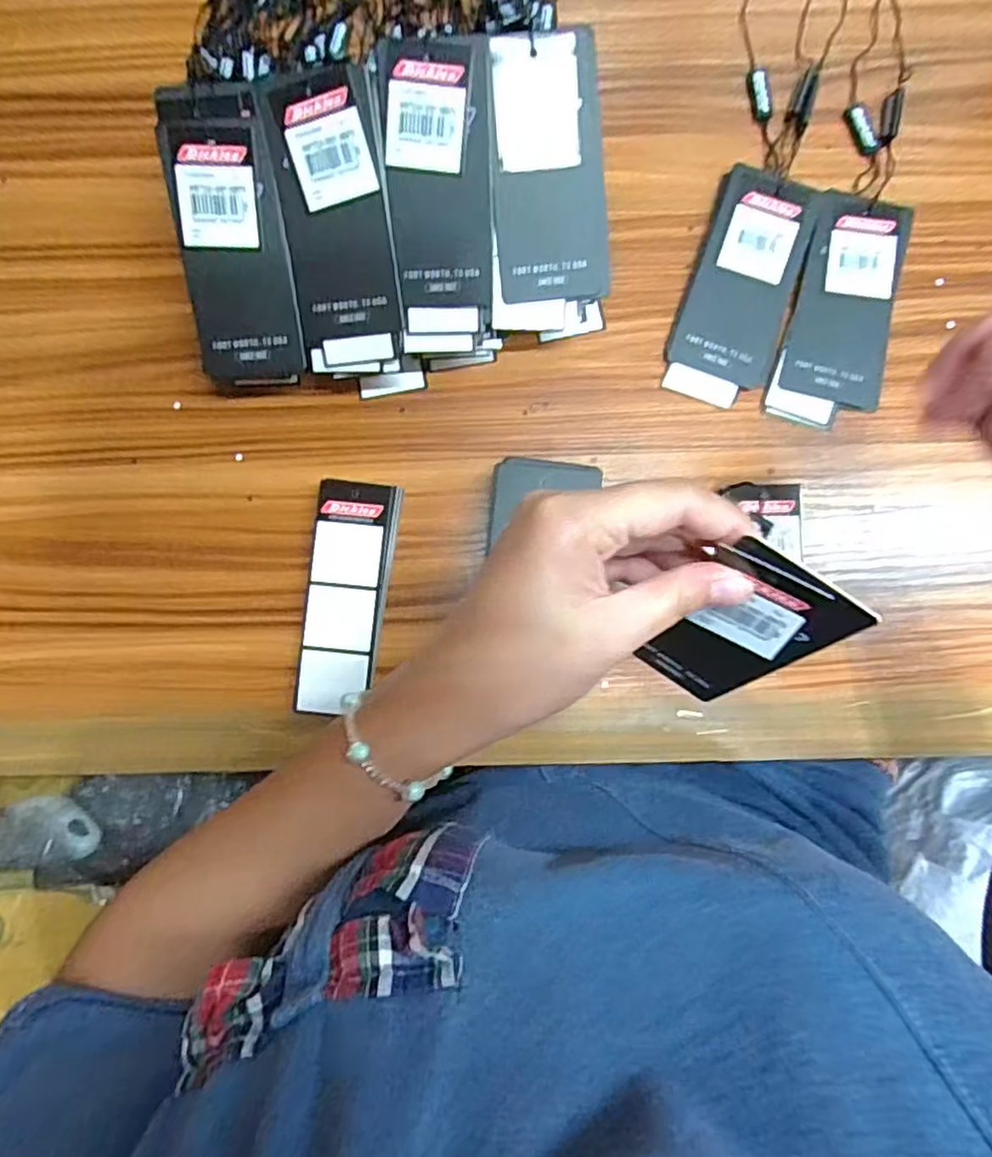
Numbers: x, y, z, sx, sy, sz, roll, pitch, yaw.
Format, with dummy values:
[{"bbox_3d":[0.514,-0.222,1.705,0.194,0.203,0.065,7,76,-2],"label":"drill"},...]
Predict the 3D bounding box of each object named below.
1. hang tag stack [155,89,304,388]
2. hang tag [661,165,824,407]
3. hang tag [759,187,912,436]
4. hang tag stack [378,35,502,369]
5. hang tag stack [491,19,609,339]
[{"bbox_3d":[-0.123,-0.160,0.315,0.049,0.023,0.126,-4,111,0],"label":"hang tag stack"},{"bbox_3d":[0.130,-0.154,0.345,0.055,0.014,0.121,17,86,2],"label":"hang tag"},{"bbox_3d":[0.182,-0.141,0.342,0.054,0.010,0.121,13,86,2],"label":"hang tag"},{"bbox_3d":[-0.025,-0.173,0.313,0.047,0.028,0.136,-2,115,1],"label":"hang tag stack"},{"bbox_3d":[0.025,-0.183,0.314,0.056,0.028,0.126,-5,116,0],"label":"hang tag stack"}]

